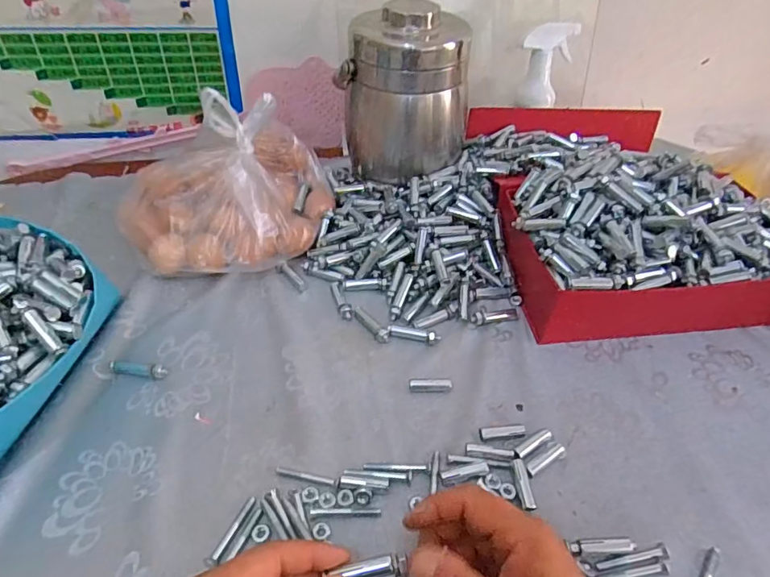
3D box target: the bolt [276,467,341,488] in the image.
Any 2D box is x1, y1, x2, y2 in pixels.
[{"bbox_3d":[-0.063,0.153,0.411,0.055,0.007,0.007,12,45,11],"label":"bolt"}]

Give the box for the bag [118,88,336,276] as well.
[{"bbox_3d":[-0.183,-0.124,0.591,0.237,0.157,0.182,-6,44,-8],"label":"bag"}]

